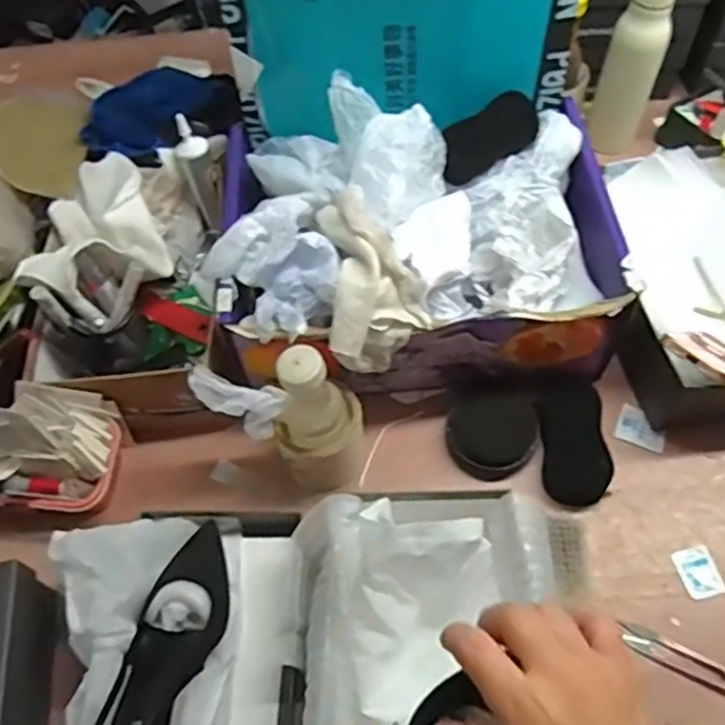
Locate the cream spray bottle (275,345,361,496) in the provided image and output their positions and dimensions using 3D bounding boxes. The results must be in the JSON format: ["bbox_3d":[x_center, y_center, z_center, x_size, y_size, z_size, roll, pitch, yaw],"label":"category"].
[{"bbox_3d":[-0.042,0.057,0.657,0.086,0.185,0.063,-14,58,-5],"label":"cream spray bottle"}]

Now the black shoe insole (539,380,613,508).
[{"bbox_3d":[0.215,0.080,0.716,0.064,0.039,0.126,1,57,4],"label":"black shoe insole"}]

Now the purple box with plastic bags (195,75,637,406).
[{"bbox_3d":[0.050,-0.127,0.751,0.392,0.183,0.297,-6,57,0],"label":"purple box with plastic bags"}]

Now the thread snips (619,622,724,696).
[{"bbox_3d":[0.275,0.257,0.611,0.095,0.009,0.025,23,62,17],"label":"thread snips"}]

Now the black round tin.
[{"bbox_3d":[0.135,0.071,0.724,0.085,0.043,0.091,-2,57,3],"label":"black round tin"}]

